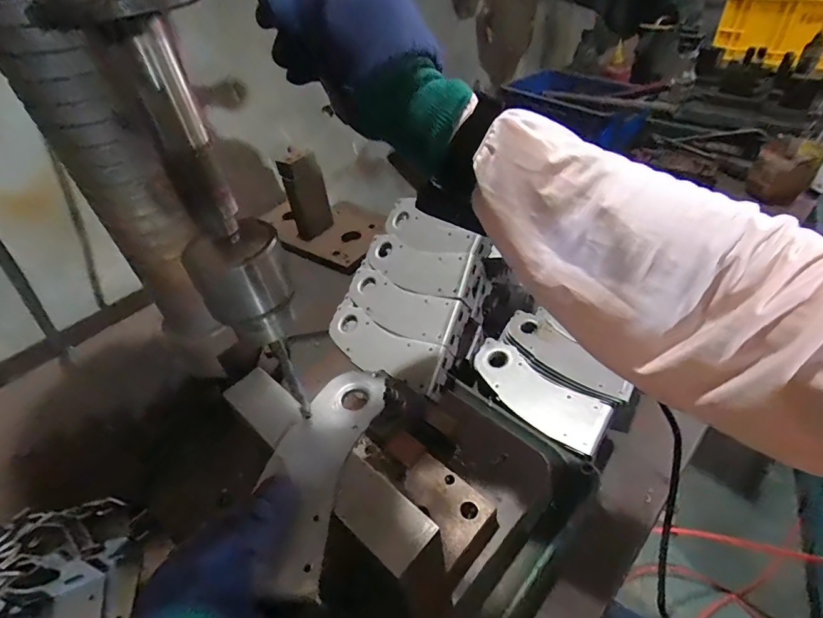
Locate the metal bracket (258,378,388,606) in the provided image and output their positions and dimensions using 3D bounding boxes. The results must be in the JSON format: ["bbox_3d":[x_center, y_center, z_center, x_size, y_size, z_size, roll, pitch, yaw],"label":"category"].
[{"bbox_3d":[-0.069,0.115,0.326,0.071,0.015,0.165,2,42,9],"label":"metal bracket"}]

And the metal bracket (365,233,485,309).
[{"bbox_3d":[0.012,-0.053,0.607,0.187,0.044,0.069,24,79,38],"label":"metal bracket"}]

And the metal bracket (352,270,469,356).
[{"bbox_3d":[-0.011,-0.001,0.584,0.183,0.030,0.068,22,71,34],"label":"metal bracket"}]

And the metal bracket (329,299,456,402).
[{"bbox_3d":[-0.034,0.049,0.556,0.182,0.023,0.065,24,73,31],"label":"metal bracket"}]

